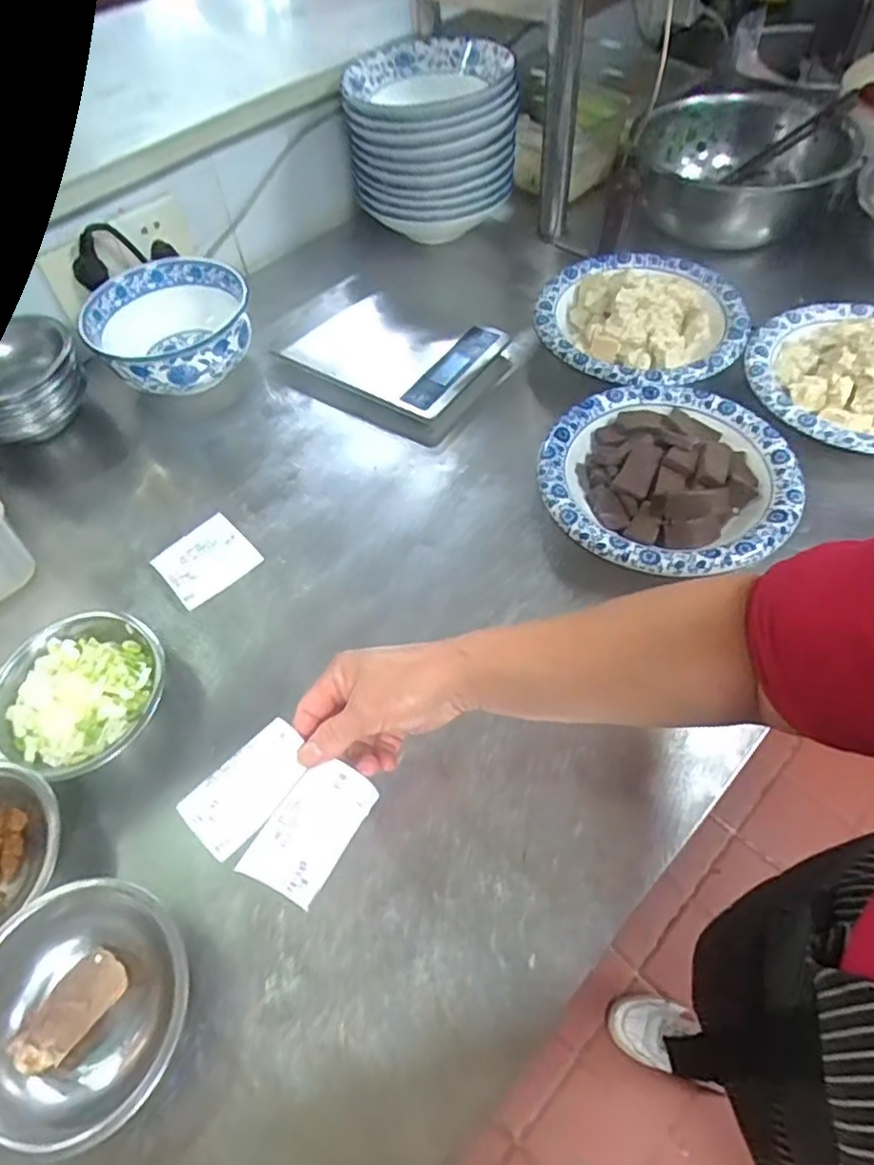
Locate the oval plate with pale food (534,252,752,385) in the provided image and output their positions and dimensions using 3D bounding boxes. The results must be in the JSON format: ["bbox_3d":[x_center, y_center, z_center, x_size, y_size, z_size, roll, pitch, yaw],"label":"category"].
[{"bbox_3d":[0.216,-0.288,0.700,0.217,0.041,0.212,35,66,23],"label":"oval plate with pale food"}]

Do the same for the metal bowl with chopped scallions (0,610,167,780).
[{"bbox_3d":[-0.270,0.087,0.508,0.123,0.043,0.128,32,65,22],"label":"metal bowl with chopped scallions"}]

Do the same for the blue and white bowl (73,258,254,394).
[{"bbox_3d":[-0.286,-0.269,0.723,0.166,0.087,0.166,-2,57,3],"label":"blue and white bowl"}]

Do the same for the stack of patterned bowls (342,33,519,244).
[{"bbox_3d":[0.003,-0.560,0.851,0.204,0.167,0.172,4,57,7],"label":"stack of patterned bowls"}]

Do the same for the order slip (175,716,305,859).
[{"bbox_3d":[-0.113,0.120,0.396,0.043,0.013,0.076,37,67,24],"label":"order slip"}]

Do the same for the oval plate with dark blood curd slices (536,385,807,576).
[{"bbox_3d":[0.203,-0.091,0.593,0.217,0.041,0.217,28,63,21],"label":"oval plate with dark blood curd slices"}]

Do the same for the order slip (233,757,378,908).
[{"bbox_3d":[-0.072,0.142,0.384,0.045,0.010,0.077,34,55,3],"label":"order slip"}]

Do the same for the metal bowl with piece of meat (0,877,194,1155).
[{"bbox_3d":[-0.208,0.248,0.391,0.116,0.045,0.129,-1,57,3],"label":"metal bowl with piece of meat"}]

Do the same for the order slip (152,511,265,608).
[{"bbox_3d":[-0.207,-0.021,0.593,0.076,0.006,0.071,-38,64,-20],"label":"order slip"}]

